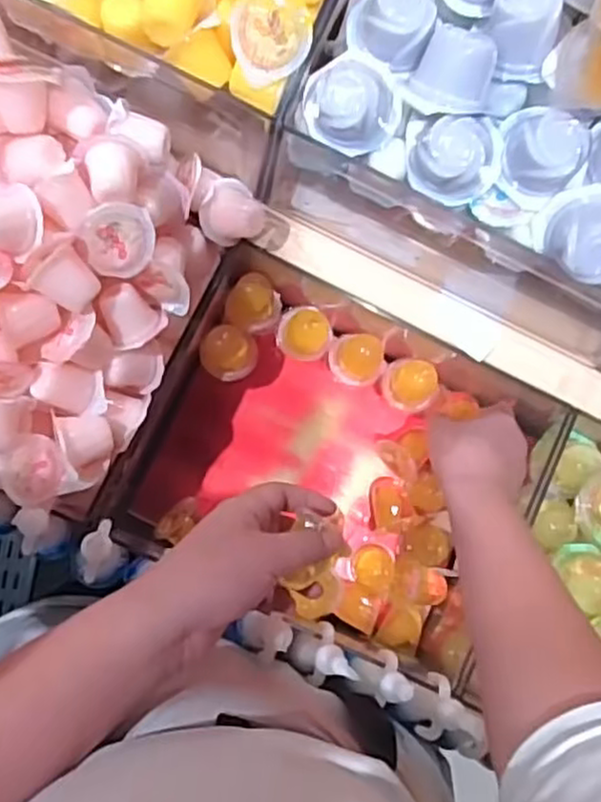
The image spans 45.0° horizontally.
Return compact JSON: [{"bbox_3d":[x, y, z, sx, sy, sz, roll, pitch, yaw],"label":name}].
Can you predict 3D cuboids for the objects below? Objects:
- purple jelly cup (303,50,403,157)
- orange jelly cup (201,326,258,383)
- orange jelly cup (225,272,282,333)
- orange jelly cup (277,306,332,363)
[{"bbox_3d":[0.033,-0.181,0.431,0.052,0.044,0.055,1,84,-6],"label":"purple jelly cup"},{"bbox_3d":[-0.059,-0.041,0.607,0.047,0.034,0.044,1,84,-6],"label":"orange jelly cup"},{"bbox_3d":[-0.038,-0.082,0.615,0.043,0.033,0.047,1,84,-6],"label":"orange jelly cup"},{"bbox_3d":[0.003,-0.057,0.616,0.046,0.044,0.038,42,81,-1],"label":"orange jelly cup"}]

